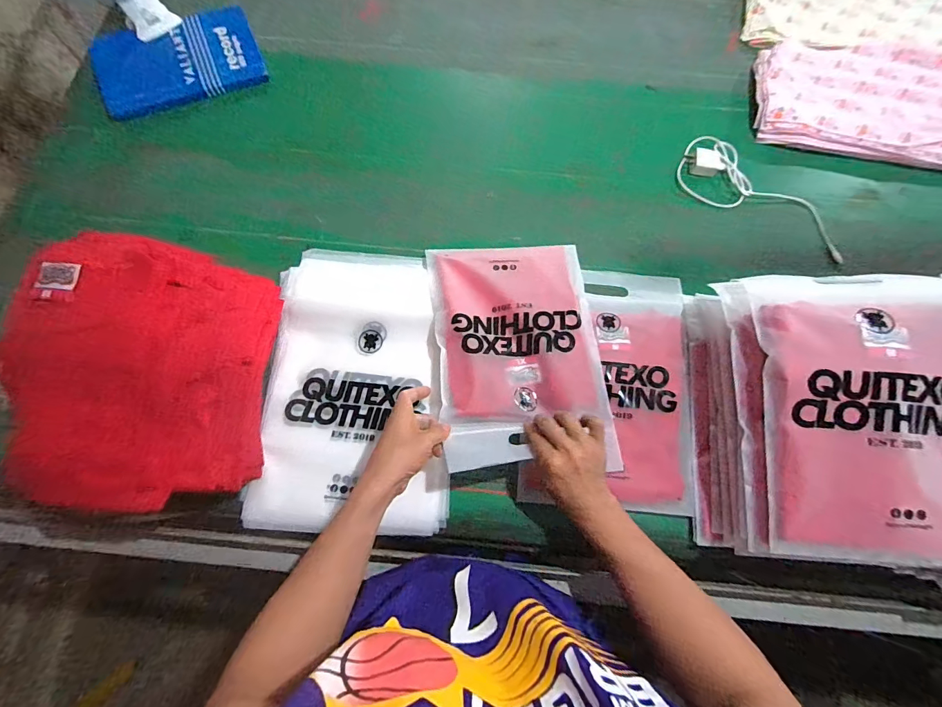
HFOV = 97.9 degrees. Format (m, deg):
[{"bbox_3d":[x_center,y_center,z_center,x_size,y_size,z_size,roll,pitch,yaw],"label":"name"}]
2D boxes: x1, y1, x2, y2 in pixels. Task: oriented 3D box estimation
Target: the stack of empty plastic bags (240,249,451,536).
[{"bbox_3d":[-0.161,0.035,0.591,0.254,0.025,0.404,2,72,0],"label":"stack of empty plastic bags"}]

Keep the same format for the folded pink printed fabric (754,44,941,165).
[{"bbox_3d":[0.792,-0.447,0.740,0.548,0.062,0.272,7,72,1],"label":"folded pink printed fabric"}]

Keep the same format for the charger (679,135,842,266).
[{"bbox_3d":[0.495,-0.267,0.701,0.293,0.036,0.138,29,74,8],"label":"charger"}]

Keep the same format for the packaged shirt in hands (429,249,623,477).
[{"bbox_3d":[0.069,-0.016,0.588,0.231,0.038,0.344,-2,65,-6],"label":"packaged shirt in hands"}]

